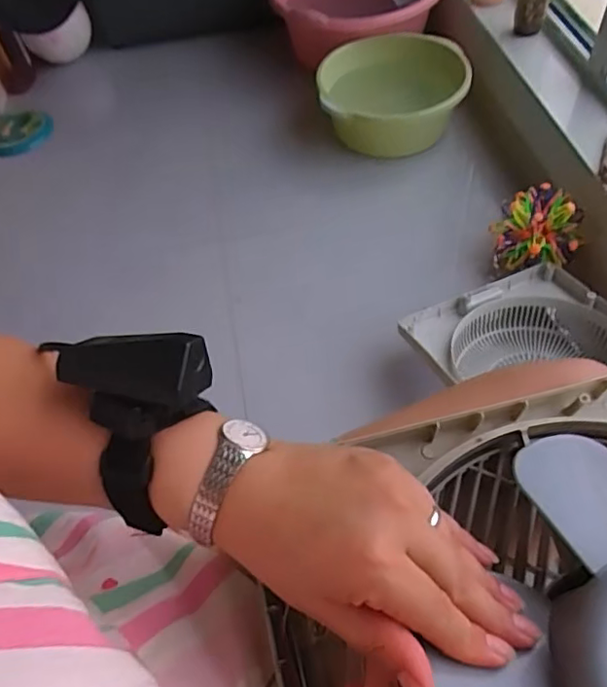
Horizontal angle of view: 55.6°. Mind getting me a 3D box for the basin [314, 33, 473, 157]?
[{"bbox_3d":[0.211,-0.605,1.407,0.329,0.175,0.329,-3,55,3],"label":"basin"}]

